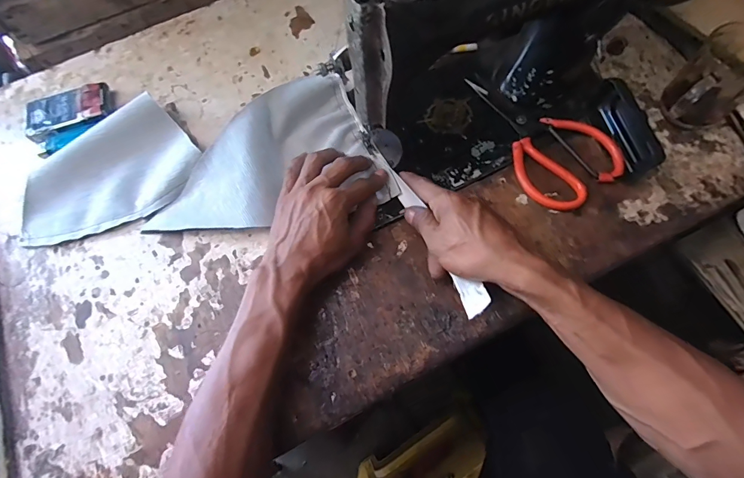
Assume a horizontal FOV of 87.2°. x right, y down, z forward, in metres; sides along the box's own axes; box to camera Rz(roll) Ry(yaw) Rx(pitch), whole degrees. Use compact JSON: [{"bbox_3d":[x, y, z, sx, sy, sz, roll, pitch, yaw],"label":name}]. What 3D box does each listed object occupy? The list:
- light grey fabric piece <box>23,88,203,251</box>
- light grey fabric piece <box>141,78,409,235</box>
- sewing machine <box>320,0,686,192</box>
[{"bbox_3d":[-0.301,-0.066,0.444,0.199,0.030,0.124,-42,72,-13],"label":"light grey fabric piece"},{"bbox_3d":[-0.121,-0.078,0.433,0.251,0.034,0.168,-25,69,-7],"label":"light grey fabric piece"},{"bbox_3d":[0.138,-0.205,0.385,0.325,0.196,0.153,-33,70,-10],"label":"sewing machine"}]

